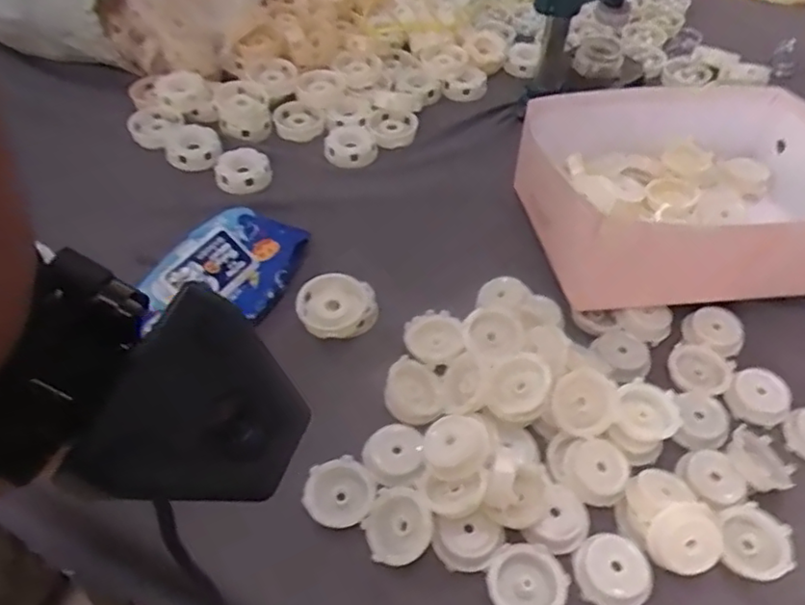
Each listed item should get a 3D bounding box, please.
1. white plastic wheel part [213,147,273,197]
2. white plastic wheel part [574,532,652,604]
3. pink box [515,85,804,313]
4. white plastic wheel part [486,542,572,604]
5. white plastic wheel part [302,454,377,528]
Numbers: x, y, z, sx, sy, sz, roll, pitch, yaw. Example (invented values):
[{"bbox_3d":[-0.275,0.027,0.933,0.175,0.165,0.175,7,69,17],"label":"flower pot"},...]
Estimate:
[{"bbox_3d":[-0.185,-0.153,0.725,0.059,0.033,0.058,0,51,0],"label":"white plastic wheel part"},{"bbox_3d":[0.152,0.195,0.459,0.051,0.021,0.049,0,51,0],"label":"white plastic wheel part"},{"bbox_3d":[0.295,-0.121,0.654,0.315,0.117,0.267,-5,51,-4],"label":"pink box"},{"bbox_3d":[0.091,0.201,0.454,0.056,0.017,0.053,0,51,0],"label":"white plastic wheel part"},{"bbox_3d":[-0.050,0.150,0.497,0.054,0.020,0.051,0,51,0],"label":"white plastic wheel part"}]

